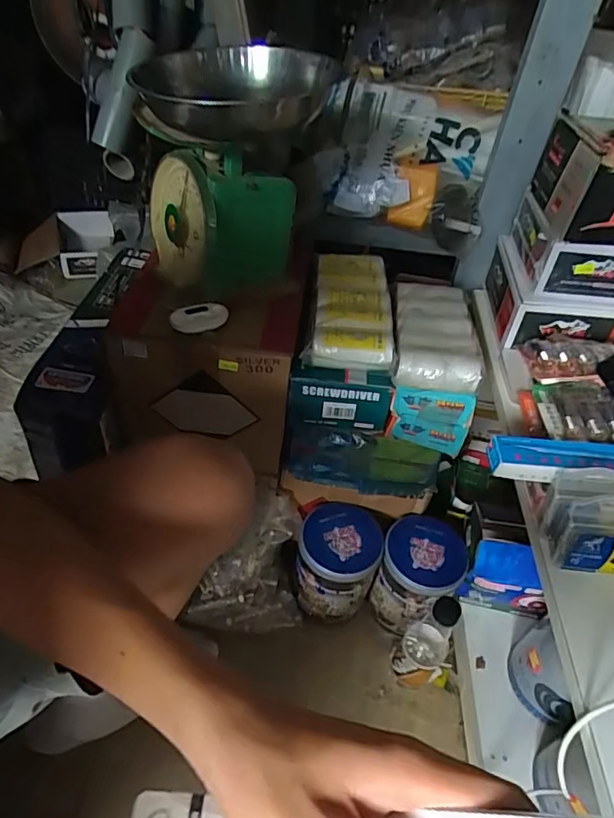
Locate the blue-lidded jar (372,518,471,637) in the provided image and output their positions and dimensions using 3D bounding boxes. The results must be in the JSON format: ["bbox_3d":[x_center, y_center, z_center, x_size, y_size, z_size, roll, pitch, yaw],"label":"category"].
[{"bbox_3d":[0.158,0.243,0.752,0.105,0.144,0.119,26,47,18],"label":"blue-lidded jar"}]

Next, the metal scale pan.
[{"bbox_3d":[-0.075,-0.313,0.512,0.176,0.059,0.196,14,44,6],"label":"metal scale pan"}]

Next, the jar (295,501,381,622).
[{"bbox_3d":[0.043,0.221,0.753,0.108,0.128,0.115,4,44,-4],"label":"jar"}]

